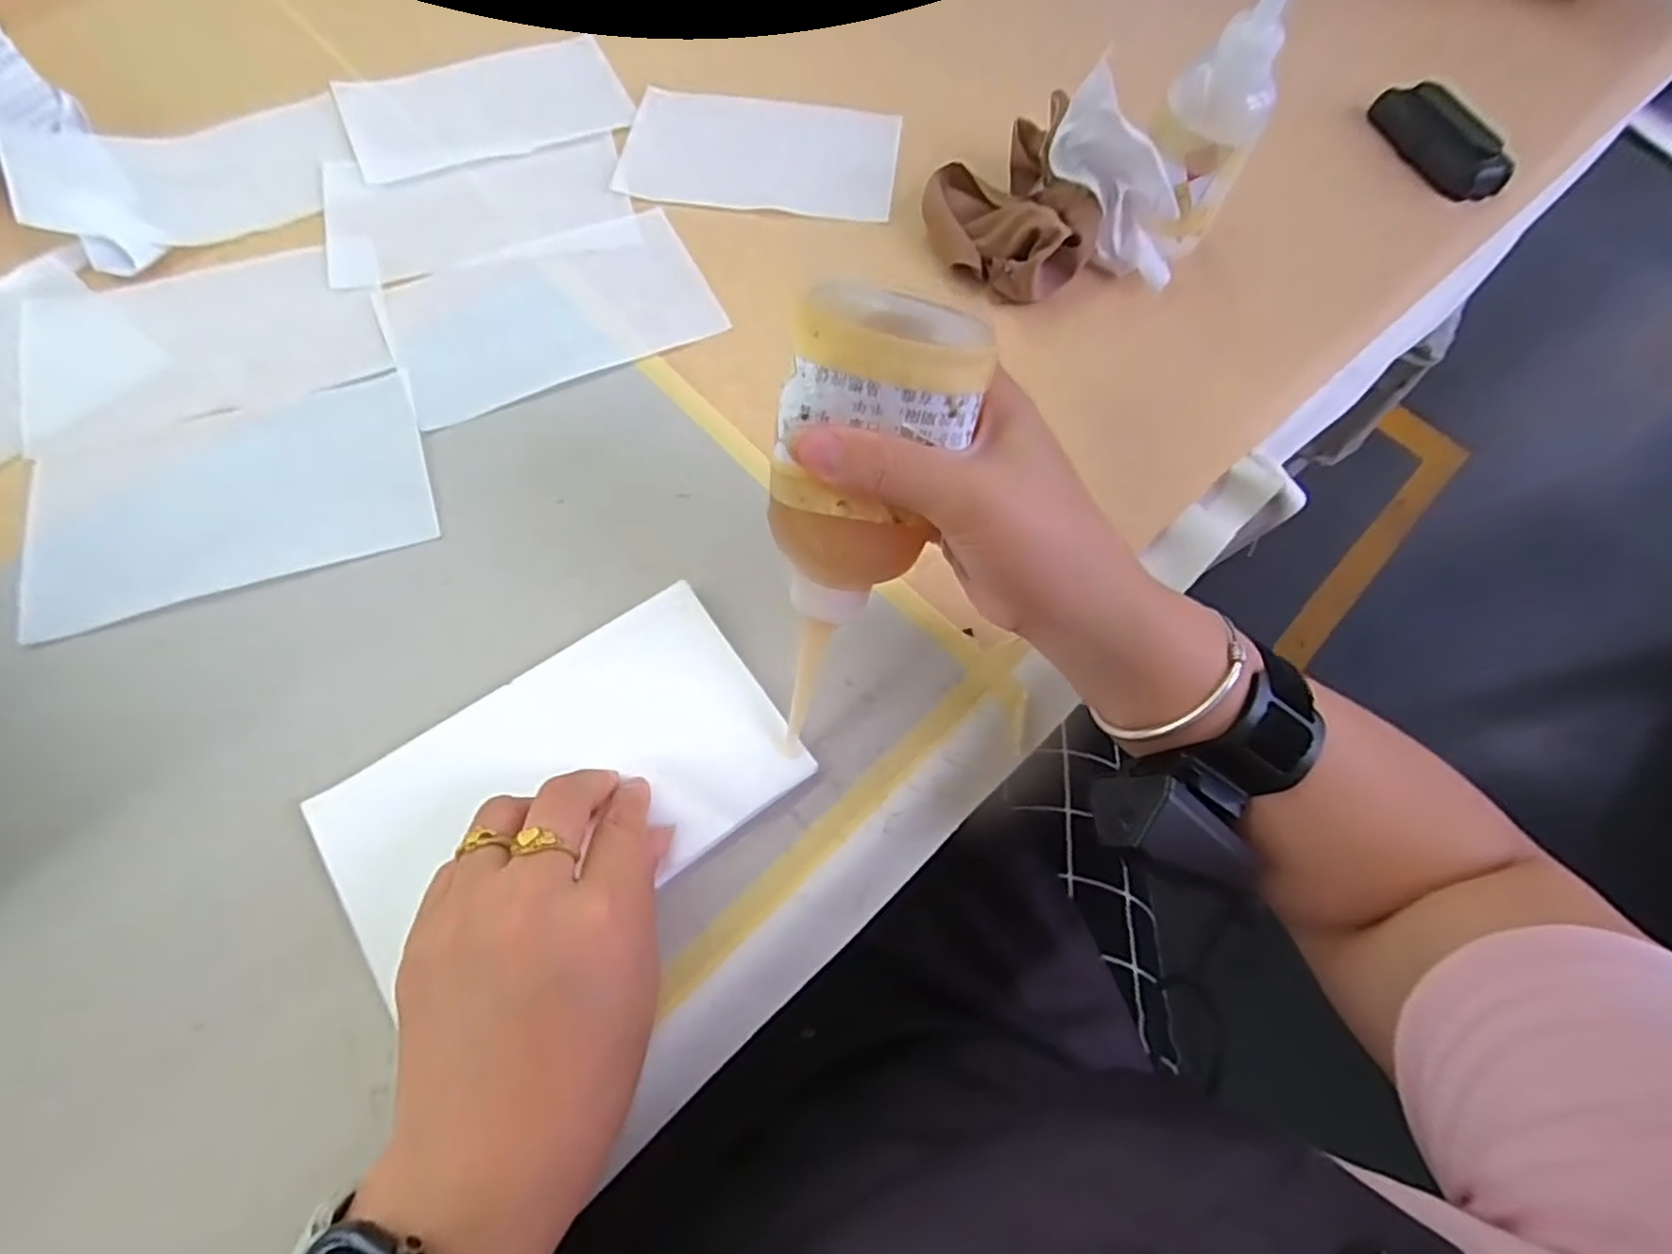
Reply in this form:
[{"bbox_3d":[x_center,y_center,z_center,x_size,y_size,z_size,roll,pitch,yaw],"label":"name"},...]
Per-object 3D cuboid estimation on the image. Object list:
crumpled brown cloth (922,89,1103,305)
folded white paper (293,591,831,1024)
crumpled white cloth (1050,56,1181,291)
[{"bbox_3d":[0.108,-0.252,0.427,0.099,0.038,0.113,-18,69,-9],"label":"crumpled brown cloth"},{"bbox_3d":[-0.112,0.066,0.297,0.178,0.008,0.110,-32,74,-19],"label":"folded white paper"},{"bbox_3d":[0.165,-0.254,0.407,0.031,0.049,0.114,-48,117,-18],"label":"crumpled white cloth"}]

